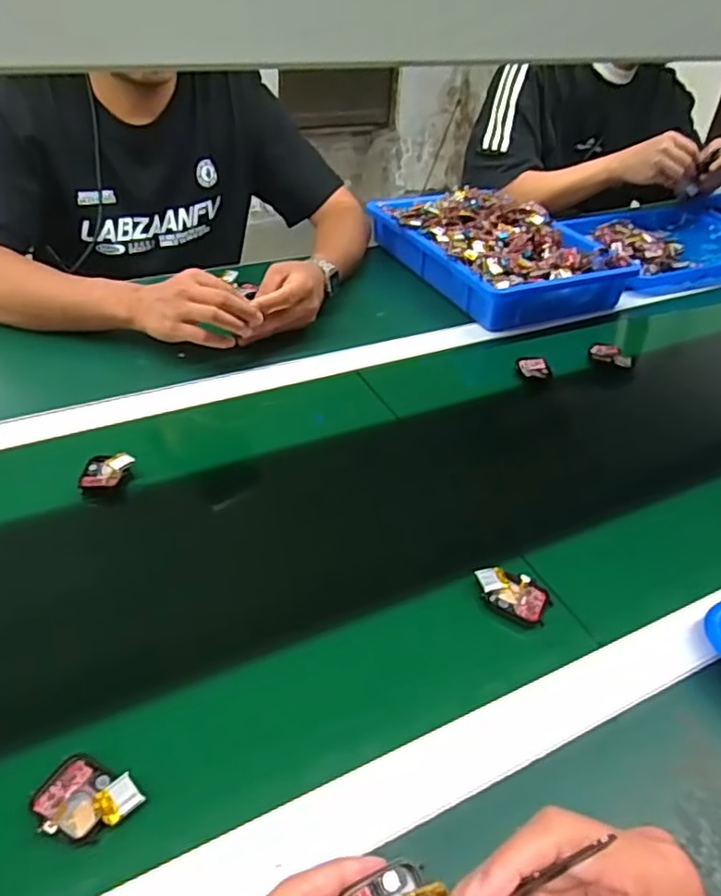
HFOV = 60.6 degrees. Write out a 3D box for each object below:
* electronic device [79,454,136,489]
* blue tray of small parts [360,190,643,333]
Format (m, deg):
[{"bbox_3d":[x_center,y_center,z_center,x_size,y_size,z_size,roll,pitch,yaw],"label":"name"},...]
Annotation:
[{"bbox_3d":[-0.225,0.017,0.547,0.045,0.021,0.038,-3,39,-10],"label":"electronic device"},{"bbox_3d":[0.193,-0.305,0.923,0.241,0.082,0.349,-15,42,-23],"label":"blue tray of small parts"}]

